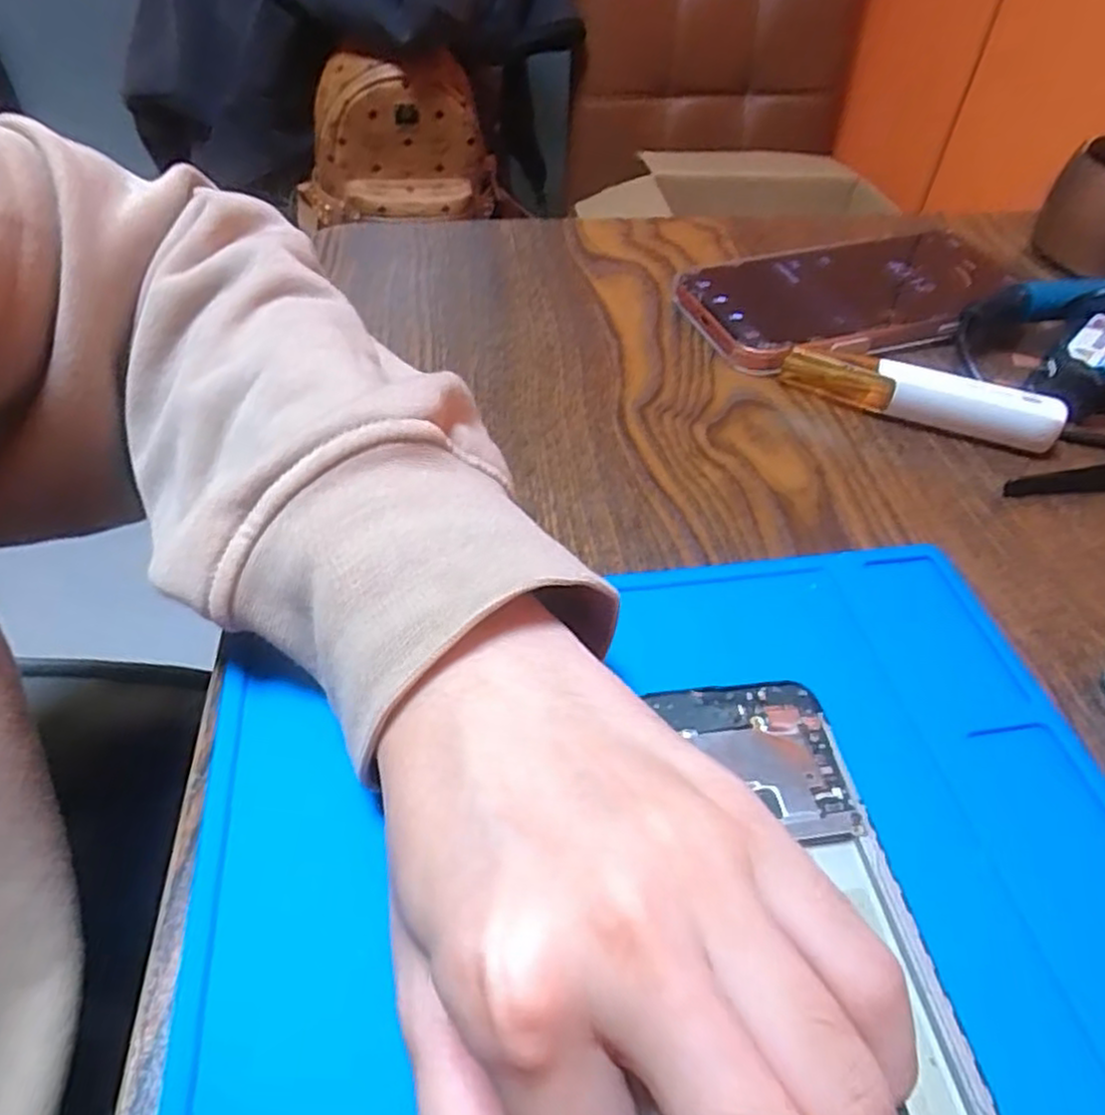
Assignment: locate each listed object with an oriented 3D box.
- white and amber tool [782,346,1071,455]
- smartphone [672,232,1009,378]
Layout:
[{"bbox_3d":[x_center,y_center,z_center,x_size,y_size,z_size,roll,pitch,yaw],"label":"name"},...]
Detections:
[{"bbox_3d":[0.146,-0.066,0.302,0.104,0.019,0.013,19,49,15],"label":"white and amber tool"},{"bbox_3d":[0.144,-0.128,0.363,0.160,0.012,0.088,-14,49,-16],"label":"smartphone"}]

